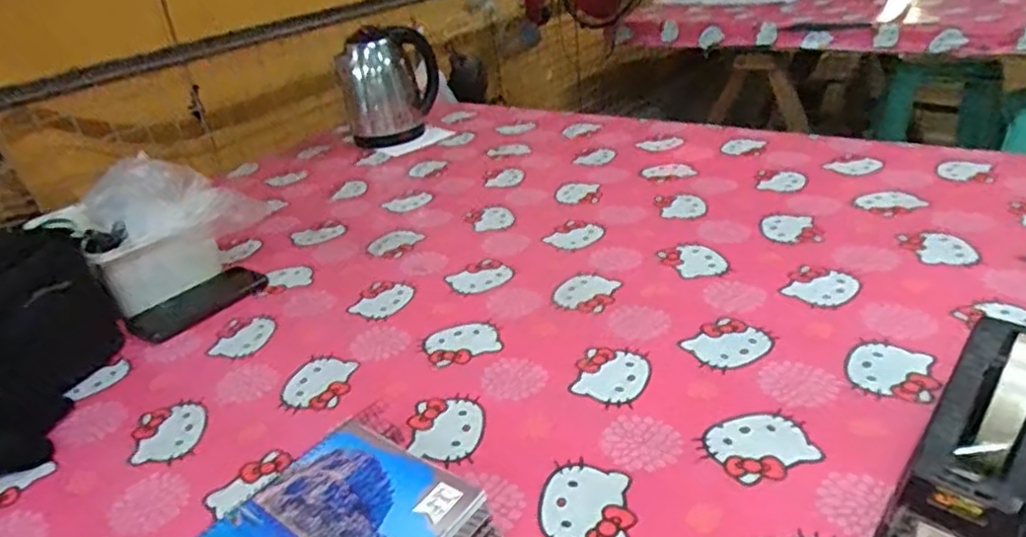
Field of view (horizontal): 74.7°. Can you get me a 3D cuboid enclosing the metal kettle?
[{"bbox_3d":[-0.253,-0.379,1.395,0.199,0.214,0.130,-12,29,-9],"label":"metal kettle"}]

